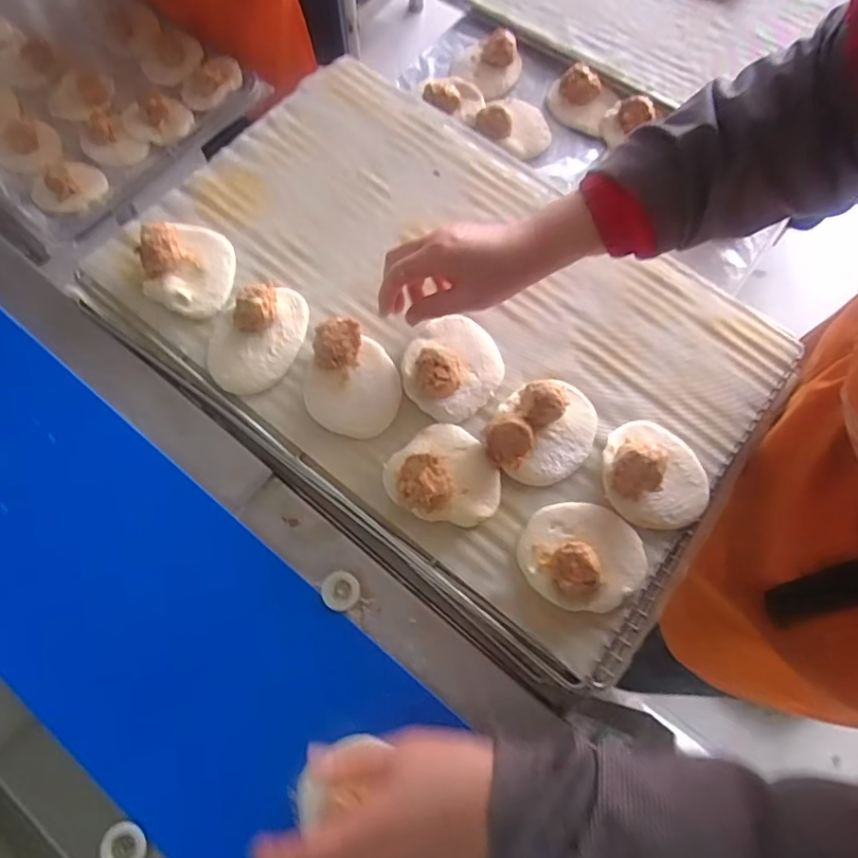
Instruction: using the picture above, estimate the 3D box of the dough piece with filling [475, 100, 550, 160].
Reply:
[{"bbox_3d":[0.106,-0.374,0.701,0.090,0.036,0.086,13,70,3],"label":"dough piece with filling"}]

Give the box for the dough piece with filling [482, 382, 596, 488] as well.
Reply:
[{"bbox_3d":[0.103,-0.005,0.502,0.083,0.038,0.106,32,70,10],"label":"dough piece with filling"}]

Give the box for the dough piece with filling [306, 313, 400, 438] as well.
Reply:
[{"bbox_3d":[-0.070,-0.047,0.513,0.082,0.035,0.101,-12,69,-7],"label":"dough piece with filling"}]

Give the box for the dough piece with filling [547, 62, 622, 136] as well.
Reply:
[{"bbox_3d":[0.192,-0.412,0.720,0.076,0.033,0.063,23,70,7],"label":"dough piece with filling"}]

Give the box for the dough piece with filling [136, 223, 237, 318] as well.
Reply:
[{"bbox_3d":[-0.230,-0.157,0.552,0.090,0.036,0.102,-30,73,-14],"label":"dough piece with filling"}]

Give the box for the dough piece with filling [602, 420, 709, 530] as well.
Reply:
[{"bbox_3d":[0.194,0.032,0.491,0.087,0.039,0.091,1,68,-2],"label":"dough piece with filling"}]

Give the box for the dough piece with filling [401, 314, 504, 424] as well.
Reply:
[{"bbox_3d":[0.021,-0.061,0.522,0.095,0.030,0.087,1,68,-2],"label":"dough piece with filling"}]

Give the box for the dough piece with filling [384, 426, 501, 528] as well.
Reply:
[{"bbox_3d":[0.016,0.037,0.484,0.090,0.035,0.085,1,68,-2],"label":"dough piece with filling"}]

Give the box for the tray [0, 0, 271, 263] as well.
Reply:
[{"bbox_3d":[-0.623,-0.565,0.885,0.646,0.074,0.412,38,73,8],"label":"tray"}]

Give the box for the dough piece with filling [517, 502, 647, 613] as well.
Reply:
[{"bbox_3d":[0.127,0.100,0.467,0.100,0.038,0.085,1,68,-2],"label":"dough piece with filling"}]

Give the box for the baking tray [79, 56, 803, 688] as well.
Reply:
[{"bbox_3d":[0.014,-0.121,0.557,0.604,0.045,0.420,36,71,11],"label":"baking tray"}]

